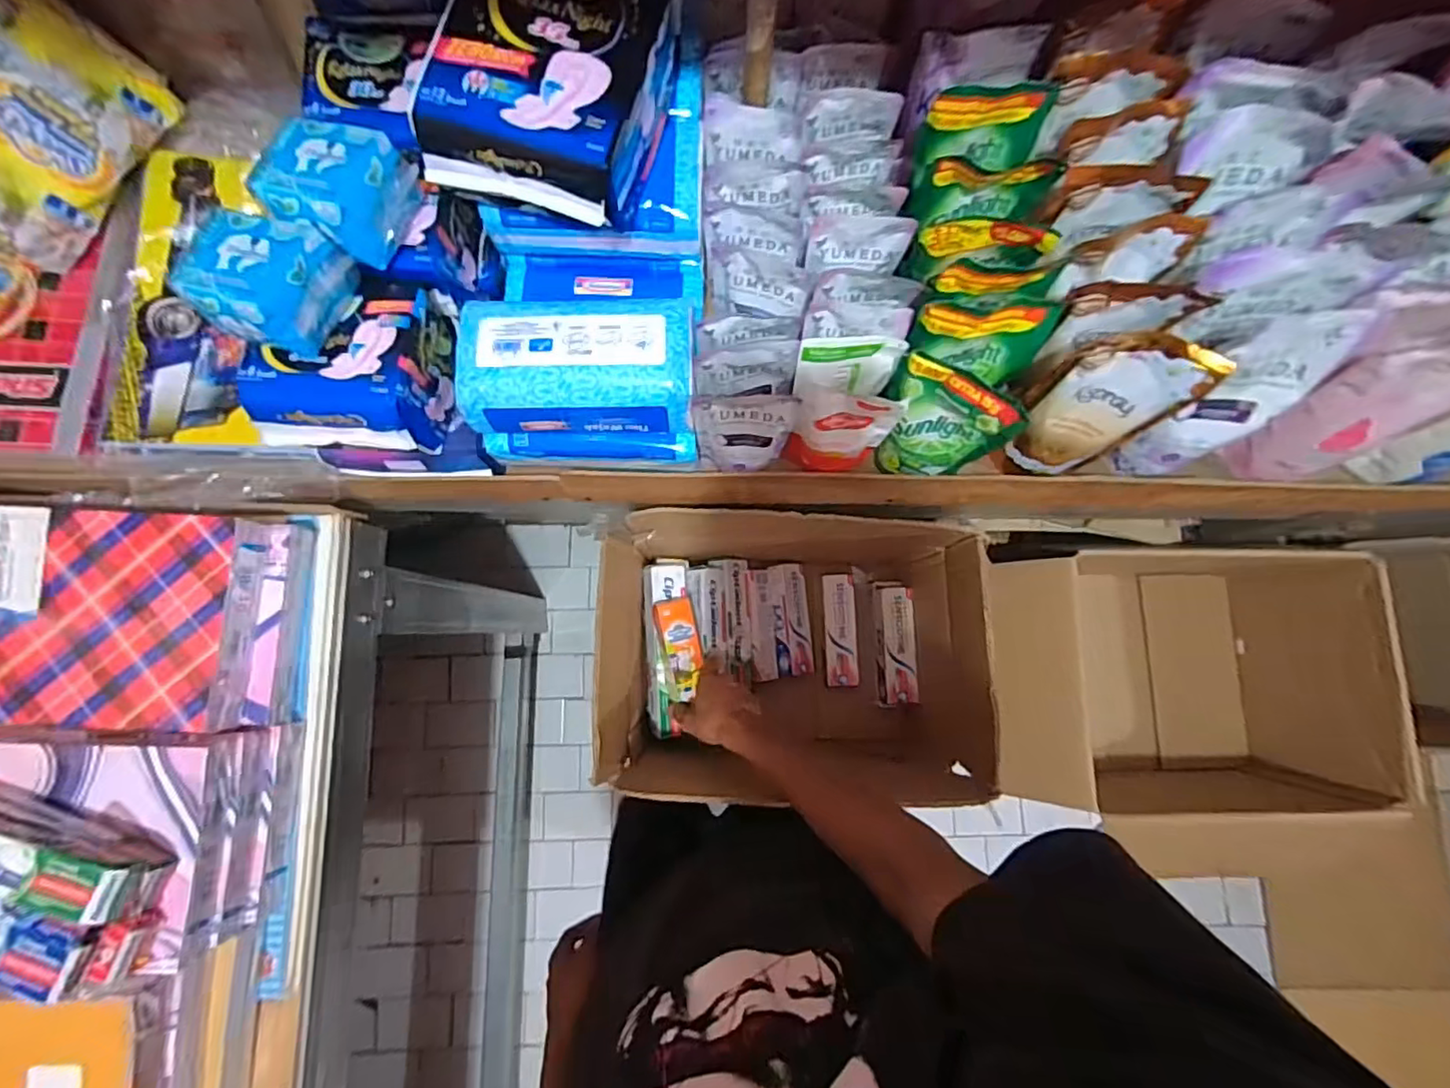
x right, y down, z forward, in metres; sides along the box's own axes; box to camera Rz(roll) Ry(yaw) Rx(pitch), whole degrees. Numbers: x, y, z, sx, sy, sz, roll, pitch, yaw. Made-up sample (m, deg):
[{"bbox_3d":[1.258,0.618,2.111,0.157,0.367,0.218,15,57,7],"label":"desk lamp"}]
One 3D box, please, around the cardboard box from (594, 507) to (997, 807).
[{"bbox_3d":[0.076,0.124,0.781,0.413,0.364,0.302,3,81,-2],"label":"cardboard box"}]

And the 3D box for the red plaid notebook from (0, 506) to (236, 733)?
[{"bbox_3d":[-0.533,0.058,0.495,0.237,0.012,0.172,4,81,-1],"label":"red plaid notebook"}]

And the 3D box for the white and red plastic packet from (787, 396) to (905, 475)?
[{"bbox_3d":[0.102,-0.096,0.544,0.084,0.119,0.027,3,81,-2],"label":"white and red plastic packet"}]

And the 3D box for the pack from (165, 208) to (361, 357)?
[{"bbox_3d":[-0.328,-0.188,0.438,0.077,0.055,0.089,18,81,1],"label":"pack"}]

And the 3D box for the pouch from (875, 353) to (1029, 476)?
[{"bbox_3d":[0.182,-0.099,0.532,0.098,0.135,0.046,36,82,4],"label":"pouch"}]

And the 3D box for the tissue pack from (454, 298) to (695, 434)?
[{"bbox_3d":[-0.121,-0.149,0.509,0.188,0.053,0.101,2,81,-2],"label":"tissue pack"}]

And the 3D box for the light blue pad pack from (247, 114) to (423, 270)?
[{"bbox_3d":[-0.285,-0.262,0.450,0.081,0.051,0.082,14,81,0],"label":"light blue pad pack"}]

